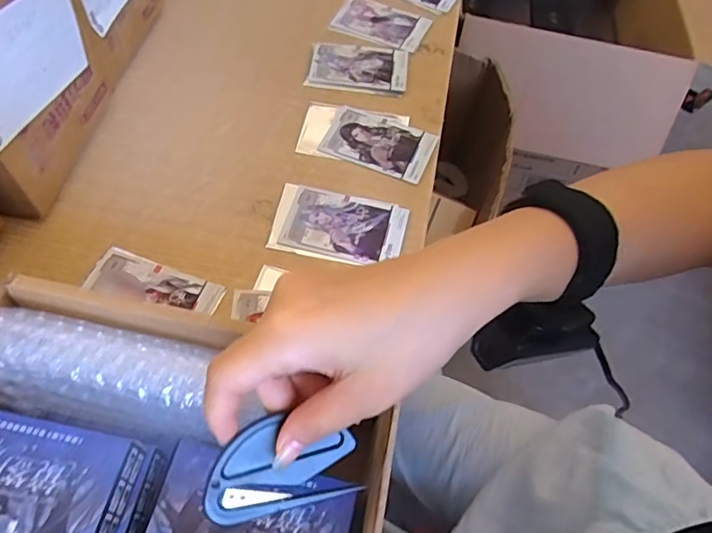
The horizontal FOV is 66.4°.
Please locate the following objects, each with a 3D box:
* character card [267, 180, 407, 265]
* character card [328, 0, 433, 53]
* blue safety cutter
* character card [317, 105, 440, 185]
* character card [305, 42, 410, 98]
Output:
[{"bbox_3d":[-0.014,-0.034,0.457,0.108,0.005,0.067,12,59,4],"label":"character card"},{"bbox_3d":[0.029,-0.274,0.606,0.100,0.007,0.076,23,59,9],"label":"character card"},{"bbox_3d":[-0.035,0.091,0.251,0.070,0.004,0.045,-9,95,-12],"label":"blue safety cutter"},{"bbox_3d":[0.021,-0.116,0.509,0.099,0.006,0.065,21,62,9],"label":"character card"},{"bbox_3d":[0.003,-0.208,0.563,0.099,0.004,0.072,10,57,1],"label":"character card"}]

